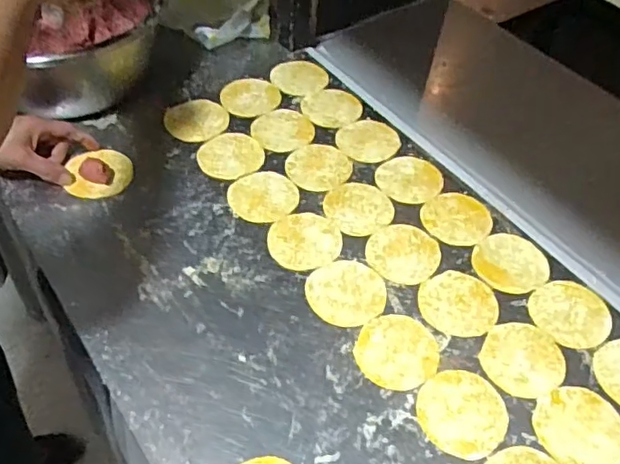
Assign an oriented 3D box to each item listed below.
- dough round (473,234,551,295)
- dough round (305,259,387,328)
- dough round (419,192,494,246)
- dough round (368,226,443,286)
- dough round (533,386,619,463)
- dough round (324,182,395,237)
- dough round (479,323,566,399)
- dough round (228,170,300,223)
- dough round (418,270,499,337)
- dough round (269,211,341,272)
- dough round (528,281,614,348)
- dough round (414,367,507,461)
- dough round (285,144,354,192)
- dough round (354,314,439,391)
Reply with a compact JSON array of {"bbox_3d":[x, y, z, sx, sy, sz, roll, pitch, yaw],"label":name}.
[{"bbox_3d":[0.227,0.034,0.683,0.087,0.004,0.078,-20,54,-20],"label":"dough round"},{"bbox_3d":[0.039,0.063,0.645,0.080,0.004,0.082,2,50,-2],"label":"dough round"},{"bbox_3d":[0.176,-0.017,0.724,0.081,0.004,0.083,2,50,-2],"label":"dough round"},{"bbox_3d":[0.106,0.024,0.681,0.080,0.004,0.080,2,50,-2],"label":"dough round"},{"bbox_3d":[0.251,0.181,0.558,0.082,0.004,0.080,2,50,-2],"label":"dough round"},{"bbox_3d":[0.060,-0.030,0.727,0.078,0.004,0.082,2,50,-2],"label":"dough round"},{"bbox_3d":[0.214,0.127,0.604,0.078,0.004,0.082,2,50,-2],"label":"dough round"},{"bbox_3d":[-0.057,-0.045,0.733,0.082,0.004,0.080,2,50,-2],"label":"dough round"},{"bbox_3d":[0.159,0.075,0.644,0.081,0.004,0.079,2,50,-2],"label":"dough round"},{"bbox_3d":[-0.006,0.008,0.690,0.083,0.004,0.081,2,50,-2],"label":"dough round"},{"bbox_3d":[0.279,0.086,0.644,0.084,0.004,0.080,2,50,-2],"label":"dough round"},{"bbox_3d":[0.143,0.168,0.562,0.080,0.004,0.081,2,50,-2],"label":"dough round"},{"bbox_3d":[0.011,-0.085,0.770,0.082,0.004,0.077,2,50,-2],"label":"dough round"},{"bbox_3d":[0.087,0.119,0.603,0.081,0.005,0.076,2,50,-2],"label":"dough round"}]

